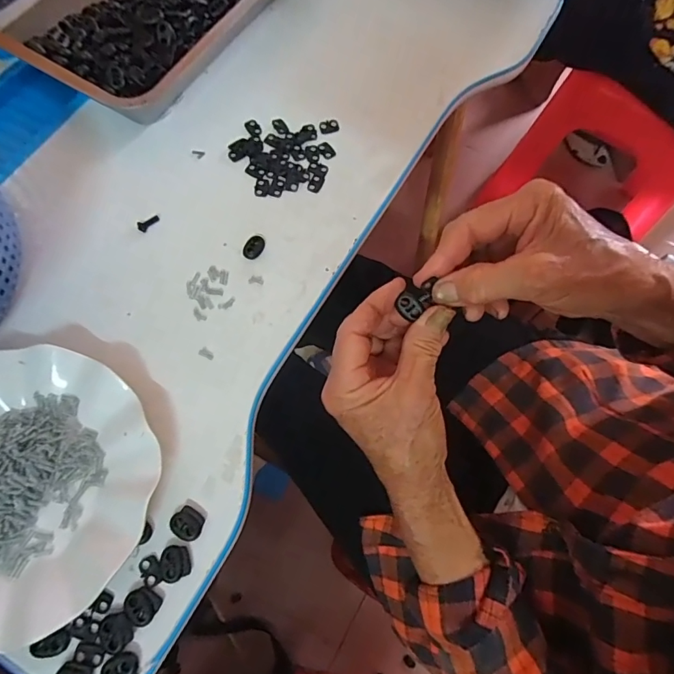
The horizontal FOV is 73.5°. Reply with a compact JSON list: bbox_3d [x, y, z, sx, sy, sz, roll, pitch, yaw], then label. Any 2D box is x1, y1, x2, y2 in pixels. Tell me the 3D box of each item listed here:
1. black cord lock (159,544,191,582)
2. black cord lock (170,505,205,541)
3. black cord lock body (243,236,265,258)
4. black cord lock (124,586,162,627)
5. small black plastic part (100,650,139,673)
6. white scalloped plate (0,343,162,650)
[{"bbox_3d":[-0.106,0.147,0.294,0.019,0.004,0.021,-17,72,-8],"label":"black cord lock"},{"bbox_3d":[-0.100,0.125,0.302,0.021,0.006,0.018,34,72,9],"label":"black cord lock"},{"bbox_3d":[-0.069,-0.075,0.377,0.015,0.004,0.022,32,72,9],"label":"black cord lock body"},{"bbox_3d":[-0.124,0.169,0.285,0.021,0.005,0.019,31,72,8],"label":"black cord lock"},{"bbox_3d":[-0.131,0.203,0.273,0.021,0.006,0.020,-32,75,-13],"label":"small black plastic part"},{"bbox_3d":[-0.214,0.099,0.298,0.174,0.024,0.179,1,70,-2],"label":"white scalloped plate"}]

